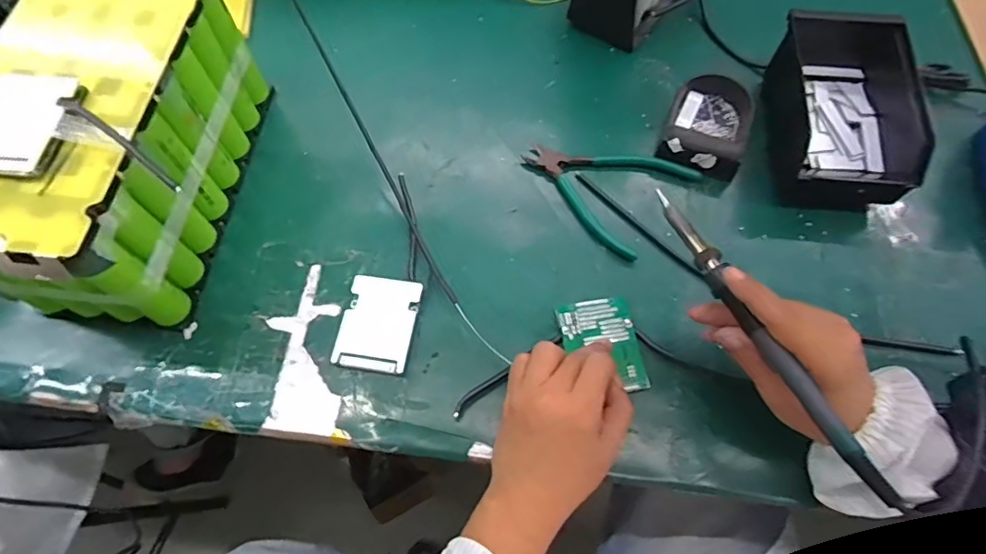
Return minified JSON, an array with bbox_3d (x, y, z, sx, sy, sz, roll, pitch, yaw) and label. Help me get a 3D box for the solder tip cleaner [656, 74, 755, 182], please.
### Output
[{"bbox_3d":[0.210,-0.149,0.532,0.075,0.032,0.109,24,69,9],"label":"solder tip cleaner"}]

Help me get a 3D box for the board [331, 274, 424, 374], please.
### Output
[{"bbox_3d":[-0.098,0.039,0.470,0.060,0.008,0.081,9,67,3],"label":"board"}]

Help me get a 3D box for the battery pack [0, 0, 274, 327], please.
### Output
[{"bbox_3d":[-0.312,-0.114,0.459,0.134,0.150,0.275,6,67,2],"label":"battery pack"}]

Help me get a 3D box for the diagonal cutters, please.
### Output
[{"bbox_3d":[0.103,-0.095,0.528,0.145,0.016,0.111,35,71,13],"label":"diagonal cutters"}]

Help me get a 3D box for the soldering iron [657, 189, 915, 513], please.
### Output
[{"bbox_3d":[0.176,0.036,0.360,0.018,0.018,0.239,-23,63,-10],"label":"soldering iron"}]

